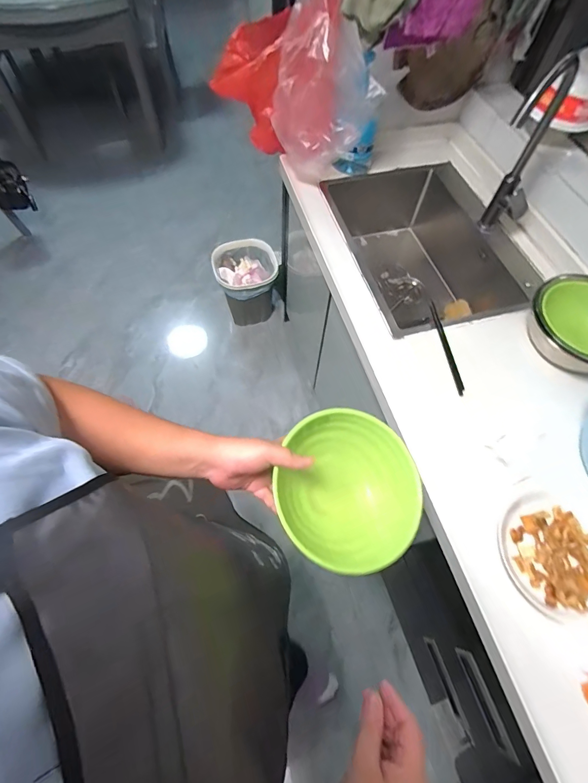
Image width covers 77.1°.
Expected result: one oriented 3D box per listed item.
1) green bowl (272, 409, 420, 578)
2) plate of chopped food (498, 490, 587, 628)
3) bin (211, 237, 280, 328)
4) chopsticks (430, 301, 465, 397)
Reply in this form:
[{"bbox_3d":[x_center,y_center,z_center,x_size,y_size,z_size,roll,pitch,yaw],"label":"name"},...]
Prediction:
[{"bbox_3d":[0.070,0.128,0.484,0.181,0.075,0.191,1,62,-2],"label":"green bowl"},{"bbox_3d":[0.452,0.271,0.615,0.189,0.027,0.196,1,62,-2],"label":"plate of chopped food"},{"bbox_3d":[-0.218,-0.492,1.746,0.283,0.306,0.265,-10,63,-7],"label":"bin"},{"bbox_3d":[0.340,-0.098,0.821,0.017,0.015,0.234,-6,63,-5],"label":"chopsticks"}]

